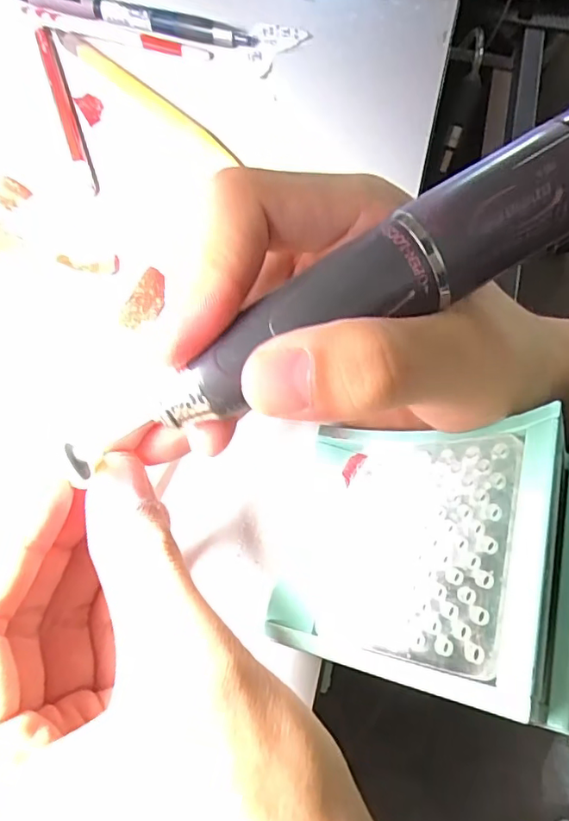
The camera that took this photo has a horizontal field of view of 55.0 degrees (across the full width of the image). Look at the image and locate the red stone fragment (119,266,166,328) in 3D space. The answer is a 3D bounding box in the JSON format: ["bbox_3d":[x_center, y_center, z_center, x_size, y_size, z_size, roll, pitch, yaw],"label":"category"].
[{"bbox_3d":[-0.059,-0.047,0.235,0.015,0.004,0.031,18,70,6],"label":"red stone fragment"}]

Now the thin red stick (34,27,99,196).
[{"bbox_3d":[-0.111,-0.155,0.277,0.008,0.008,0.119,-19,71,-8],"label":"thin red stick"}]

